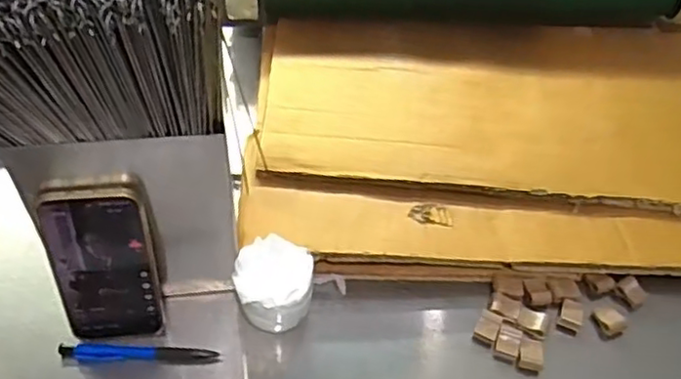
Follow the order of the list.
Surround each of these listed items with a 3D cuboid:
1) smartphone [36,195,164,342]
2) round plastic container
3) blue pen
[{"bbox_3d":[-0.187,0.067,0.526,0.071,0.152,0.010,-6,36,-12],"label":"smartphone"},{"bbox_3d":[-0.059,0.088,0.588,0.066,0.063,0.066,2,52,-3],"label":"round plastic container"},{"bbox_3d":[-0.173,0.141,0.569,0.132,0.007,0.013,3,50,-3],"label":"blue pen"}]

